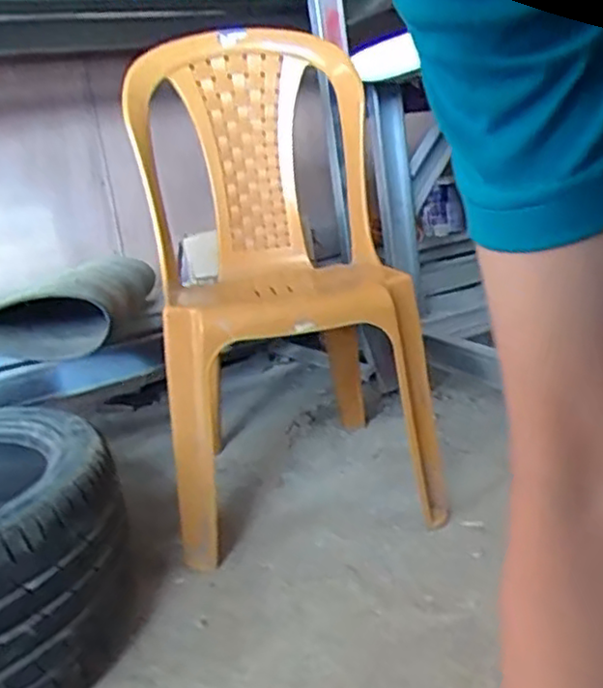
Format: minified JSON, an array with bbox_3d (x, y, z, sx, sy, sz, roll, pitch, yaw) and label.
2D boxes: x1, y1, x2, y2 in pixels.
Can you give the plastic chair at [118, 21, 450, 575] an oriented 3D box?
[{"bbox_3d":[-0.050,-0.127,1.248,0.430,0.828,0.410,-13,11,-10],"label":"plastic chair"}]

